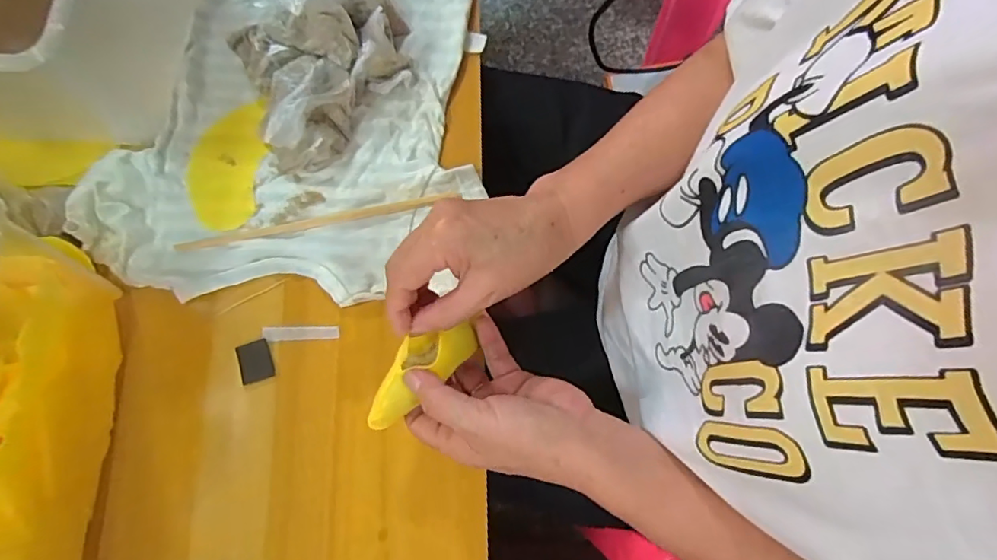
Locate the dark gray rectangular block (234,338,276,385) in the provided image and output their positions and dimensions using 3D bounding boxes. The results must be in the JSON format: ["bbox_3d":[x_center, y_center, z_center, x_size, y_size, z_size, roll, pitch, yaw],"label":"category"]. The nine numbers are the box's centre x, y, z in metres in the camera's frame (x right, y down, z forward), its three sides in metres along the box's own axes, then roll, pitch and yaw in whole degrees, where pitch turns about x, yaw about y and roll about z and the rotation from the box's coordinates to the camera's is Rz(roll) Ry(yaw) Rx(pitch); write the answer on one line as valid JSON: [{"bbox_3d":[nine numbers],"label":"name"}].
[{"bbox_3d":[-0.186,0.062,0.404,0.024,0.004,0.031,-21,76,-5],"label":"dark gray rectangular block"}]

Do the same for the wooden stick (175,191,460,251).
[{"bbox_3d":[-0.146,-0.048,0.428,0.224,0.006,0.009,-11,76,-3],"label":"wooden stick"}]

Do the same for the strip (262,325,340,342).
[{"bbox_3d":[-0.154,0.041,0.411,0.059,0.004,0.011,-1,75,0],"label":"strip"}]

